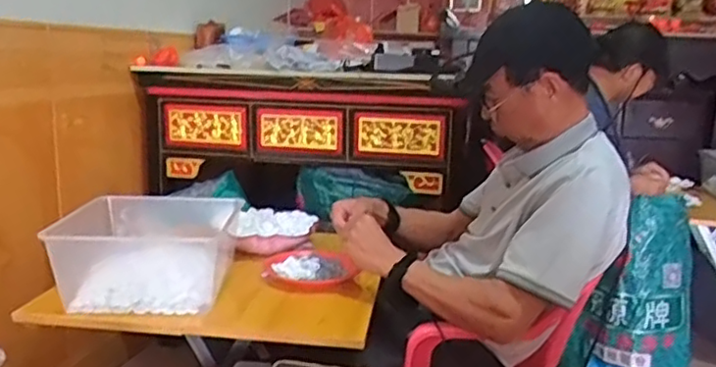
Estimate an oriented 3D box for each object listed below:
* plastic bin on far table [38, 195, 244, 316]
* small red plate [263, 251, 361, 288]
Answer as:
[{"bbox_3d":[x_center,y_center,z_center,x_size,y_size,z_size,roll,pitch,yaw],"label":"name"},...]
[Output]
[{"bbox_3d":[-0.391,0.128,1.236,0.296,0.151,0.259,1,10,-5],"label":"plastic bin on far table"},{"bbox_3d":[-0.102,0.180,1.351,0.190,0.046,0.191,2,10,0],"label":"small red plate"}]

